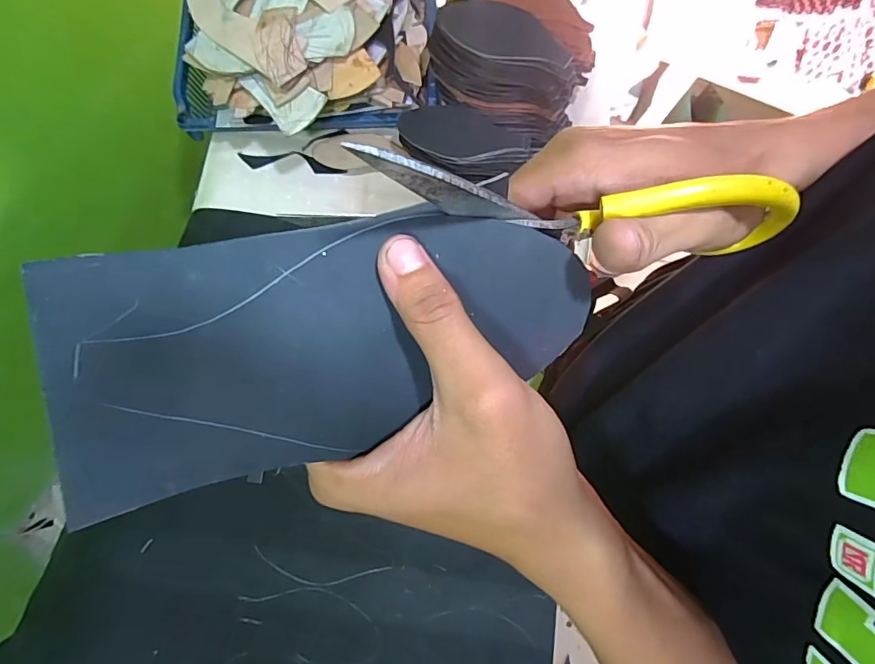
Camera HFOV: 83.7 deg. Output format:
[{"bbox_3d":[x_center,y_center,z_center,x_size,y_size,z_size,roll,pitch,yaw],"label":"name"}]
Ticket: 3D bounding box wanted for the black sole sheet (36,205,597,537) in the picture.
[{"bbox_3d":[-0.029,-0.001,0.167,0.177,0.005,0.075,-13,90,-18],"label":"black sole sheet"}]

